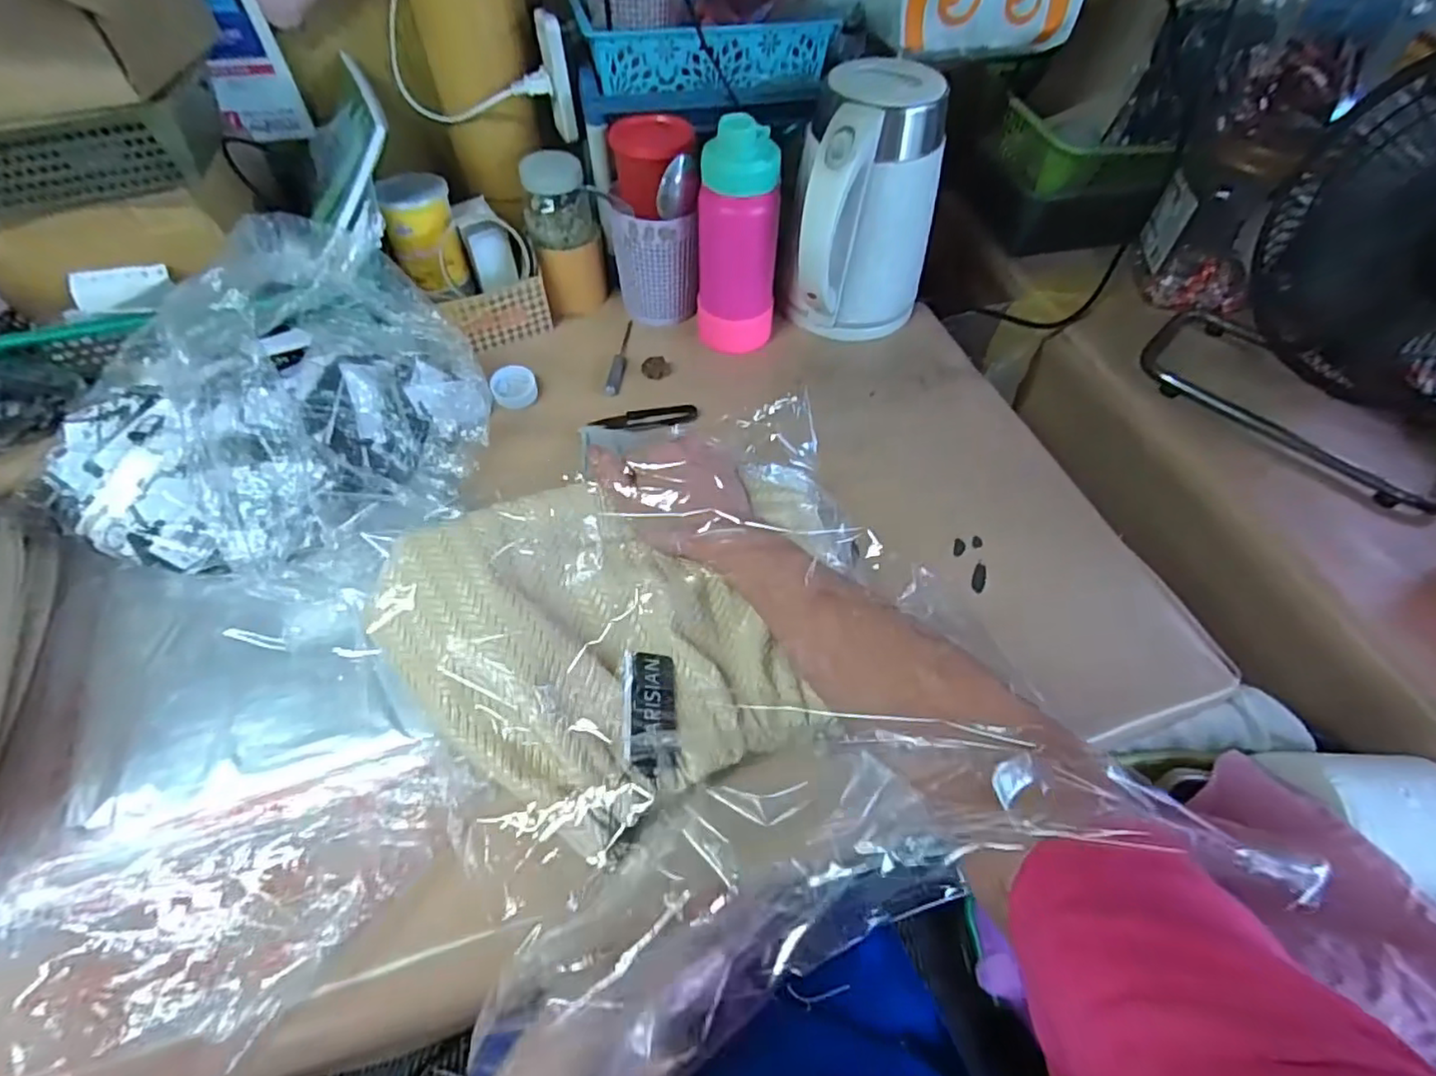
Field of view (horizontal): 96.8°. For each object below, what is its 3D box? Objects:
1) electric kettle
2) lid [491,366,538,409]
[{"bbox_3d":[0.134,-0.291,0.601,0.117,0.212,0.149,26,58,15],"label":"electric kettle"},{"bbox_3d":[-0.193,-0.143,0.606,0.040,0.023,0.033,-16,57,-13],"label":"lid"}]

